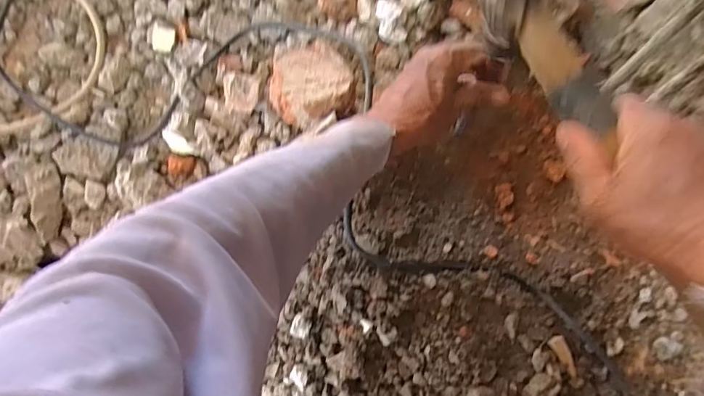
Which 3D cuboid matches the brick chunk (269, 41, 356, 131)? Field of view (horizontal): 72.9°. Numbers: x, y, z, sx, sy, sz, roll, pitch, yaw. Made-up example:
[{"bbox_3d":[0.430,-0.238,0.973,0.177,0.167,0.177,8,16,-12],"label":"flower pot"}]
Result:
[{"bbox_3d":[-0.047,-0.127,0.518,0.085,0.056,0.102,-19,77,-5],"label":"brick chunk"}]

